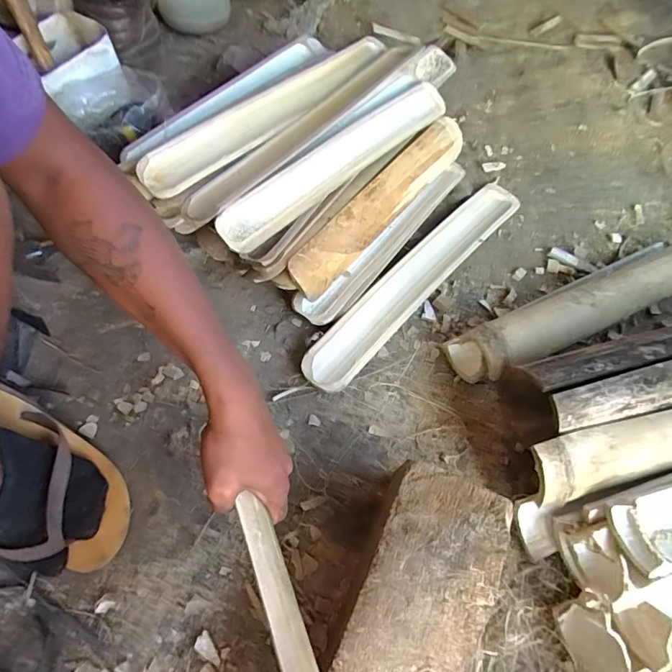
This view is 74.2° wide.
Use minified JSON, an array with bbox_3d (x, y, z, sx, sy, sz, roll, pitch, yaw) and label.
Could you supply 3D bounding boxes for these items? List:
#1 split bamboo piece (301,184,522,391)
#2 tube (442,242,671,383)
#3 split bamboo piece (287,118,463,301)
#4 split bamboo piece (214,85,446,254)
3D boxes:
[{"bbox_3d":[0.128,-0.094,0.659,0.064,0.026,0.482,39,65,17],"label":"split bamboo piece"},{"bbox_3d":[0.364,-0.054,0.632,0.458,0.061,0.084,-23,64,-16],"label":"tube"},{"bbox_3d":[0.070,-0.200,0.654,0.052,0.063,0.390,37,64,16],"label":"split bamboo piece"},{"bbox_3d":[0.012,-0.258,0.622,0.063,0.049,0.435,39,65,19],"label":"split bamboo piece"}]

